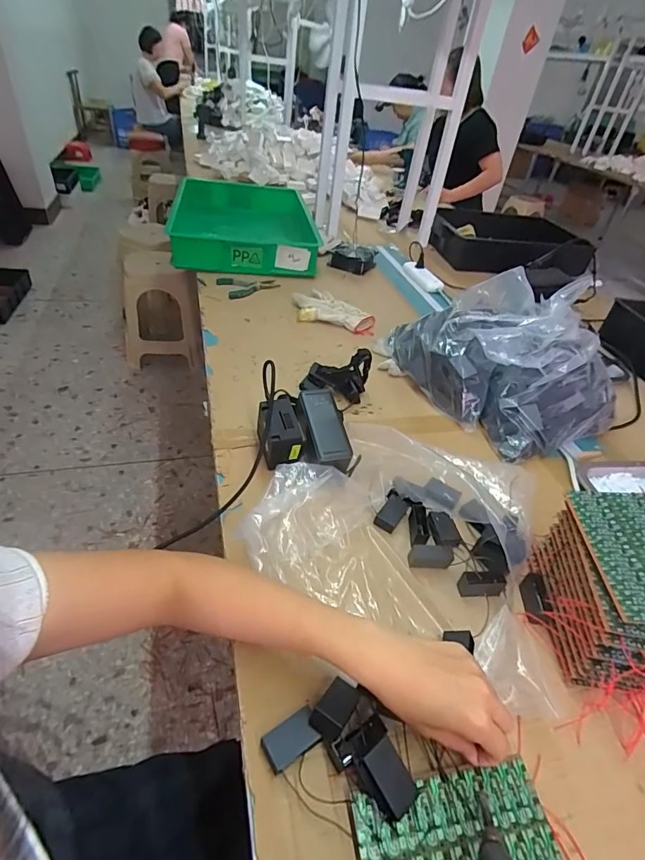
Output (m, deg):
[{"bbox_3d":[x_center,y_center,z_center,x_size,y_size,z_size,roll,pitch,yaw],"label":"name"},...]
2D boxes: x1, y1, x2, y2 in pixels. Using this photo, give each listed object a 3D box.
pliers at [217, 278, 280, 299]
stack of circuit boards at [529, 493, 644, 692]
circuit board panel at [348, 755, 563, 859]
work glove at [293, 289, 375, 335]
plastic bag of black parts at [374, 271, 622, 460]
[{"bbox_3d":[-0.181,-0.363,1.091,0.146,0.013,0.093,-18,47,-27],"label":"pliers"},{"bbox_3d":[0.307,0.171,0.476,0.117,0.123,0.177,7,41,-1],"label":"stack of circuit boards"},{"bbox_3d":[0.106,0.325,0.342,0.159,0.005,0.086,-1,41,-11],"label":"circuit board panel"},{"bbox_3d":[0.025,-0.282,1.024,0.190,0.033,0.126,10,41,3],"label":"work glove"},{"bbox_3d":[0.327,-0.140,0.808,0.292,0.162,0.370,-11,44,-20],"label":"plastic bag of black parts"}]

